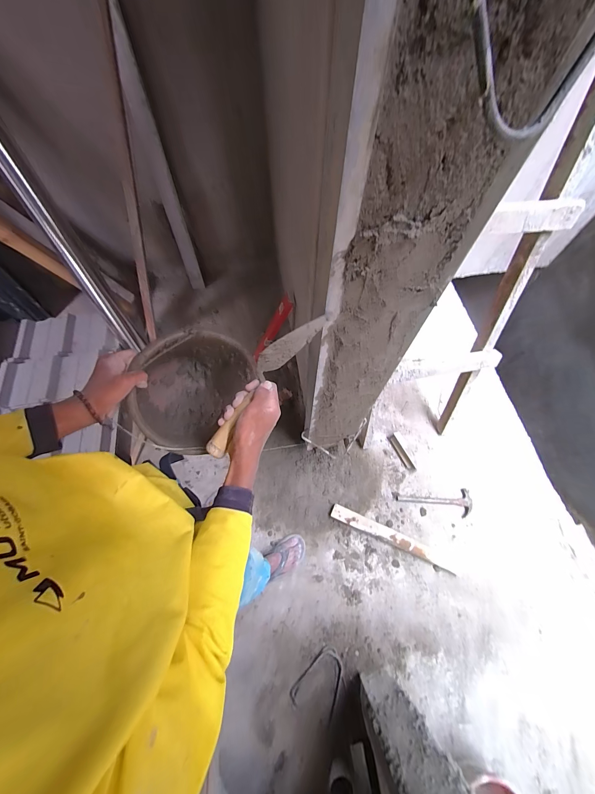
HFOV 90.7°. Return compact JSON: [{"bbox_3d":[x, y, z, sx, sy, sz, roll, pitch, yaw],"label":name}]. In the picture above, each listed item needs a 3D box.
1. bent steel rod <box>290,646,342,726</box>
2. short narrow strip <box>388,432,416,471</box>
[{"bbox_3d":[0.073,0.993,1.038,0.152,0.024,0.189,19,68,8],"label":"bent steel rod"},{"bbox_3d":[0.493,0.259,1.384,0.039,0.056,0.192,-21,67,-8],"label":"short narrow strip"}]

